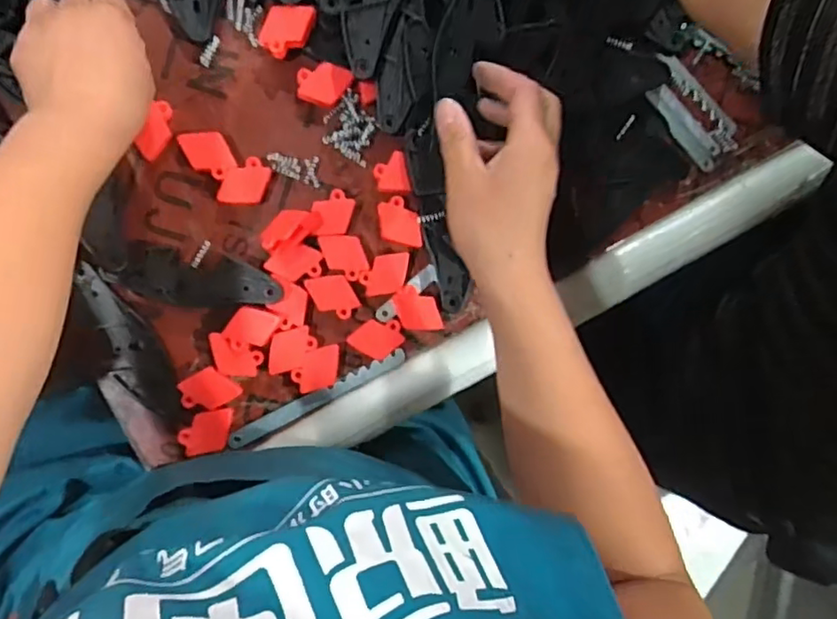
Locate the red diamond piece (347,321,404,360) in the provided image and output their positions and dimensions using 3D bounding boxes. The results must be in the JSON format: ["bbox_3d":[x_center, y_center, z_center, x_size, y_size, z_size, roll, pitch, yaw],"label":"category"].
[{"bbox_3d":[-0.032,0.022,0.479,0.038,0.010,0.029,-37,98,-6],"label":"red diamond piece"}]

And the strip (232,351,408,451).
[{"bbox_3d":[-0.077,0.069,0.474,0.146,0.008,0.013,-27,96,-7],"label":"strip"}]

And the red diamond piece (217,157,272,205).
[{"bbox_3d":[-0.129,-0.095,0.458,0.029,0.012,0.039,23,89,-9],"label":"red diamond piece"}]

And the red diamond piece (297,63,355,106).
[{"bbox_3d":[-0.072,-0.171,0.465,0.038,0.011,0.031,18,90,-9],"label":"red diamond piece"}]

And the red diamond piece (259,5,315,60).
[{"bbox_3d":[-0.097,-0.206,0.453,0.034,0.006,0.039,15,96,-1],"label":"red diamond piece"}]

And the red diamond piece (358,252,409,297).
[{"bbox_3d":[-0.025,-0.028,0.474,0.039,0.004,0.029,-14,91,-5],"label":"red diamond piece"}]

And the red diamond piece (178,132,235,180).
[{"bbox_3d":[-0.155,-0.115,0.455,0.031,0.012,0.039,-29,97,-7],"label":"red diamond piece"}]

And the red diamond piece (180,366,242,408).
[{"bbox_3d":[-0.156,0.060,0.455,0.039,0.004,0.030,-31,102,-9],"label":"red diamond piece"}]

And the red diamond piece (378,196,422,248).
[{"bbox_3d":[-0.014,-0.067,0.475,0.031,0.004,0.039,-7,94,2],"label":"red diamond piece"}]

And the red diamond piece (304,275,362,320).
[{"bbox_3d":[-0.065,-0.010,0.471,0.030,0.004,0.038,-29,96,-9],"label":"red diamond piece"}]

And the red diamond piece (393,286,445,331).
[{"bbox_3d":[-0.001,0.000,0.476,0.031,0.008,0.040,-18,100,3],"label":"red diamond piece"}]

